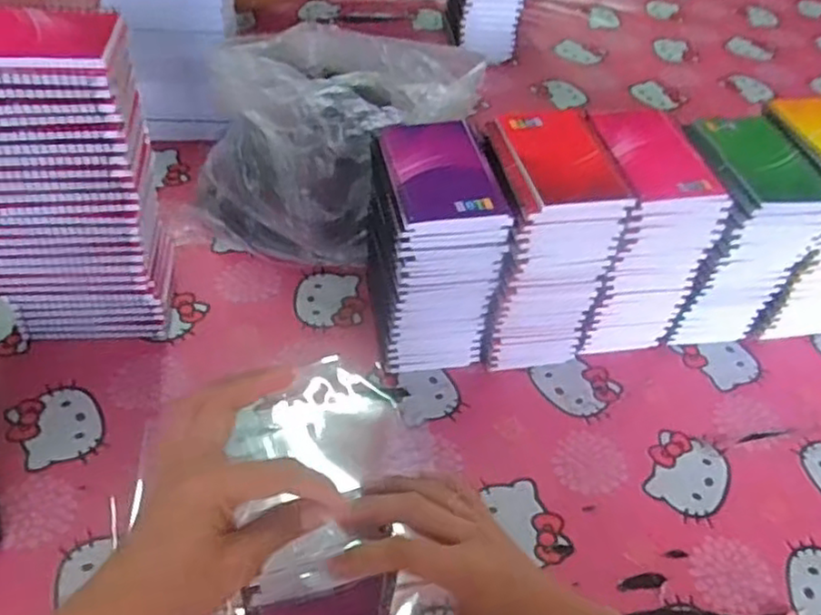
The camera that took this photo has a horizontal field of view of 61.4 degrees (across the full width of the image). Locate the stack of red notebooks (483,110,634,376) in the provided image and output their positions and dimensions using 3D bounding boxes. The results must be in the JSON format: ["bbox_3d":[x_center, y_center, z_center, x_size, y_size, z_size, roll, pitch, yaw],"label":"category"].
[{"bbox_3d":[0.115,-0.058,0.654,0.097,0.206,0.133,-5,49,-12],"label":"stack of red notebooks"}]

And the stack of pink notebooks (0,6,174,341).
[{"bbox_3d":[-0.290,-0.095,0.588,0.138,0.284,0.091,-2,48,-9],"label":"stack of pink notebooks"}]

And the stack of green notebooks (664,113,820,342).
[{"bbox_3d":[0.307,-0.068,0.690,0.104,0.200,0.124,-6,49,-12],"label":"stack of green notebooks"}]

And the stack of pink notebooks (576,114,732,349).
[{"bbox_3d":[0.207,-0.066,0.675,0.097,0.203,0.129,-5,48,-11],"label":"stack of pink notebooks"}]

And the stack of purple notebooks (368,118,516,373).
[{"bbox_3d":[0.019,-0.052,0.642,0.094,0.198,0.130,-5,49,-11],"label":"stack of purple notebooks"}]

